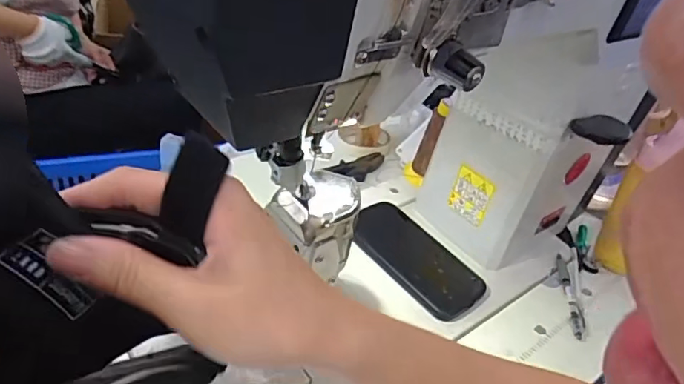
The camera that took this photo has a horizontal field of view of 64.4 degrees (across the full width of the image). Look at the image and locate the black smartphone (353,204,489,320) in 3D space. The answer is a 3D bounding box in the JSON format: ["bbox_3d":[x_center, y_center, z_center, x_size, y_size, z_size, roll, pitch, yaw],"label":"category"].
[{"bbox_3d":[0.083,0.073,0.617,0.164,0.014,0.093,38,42,23],"label":"black smartphone"}]

